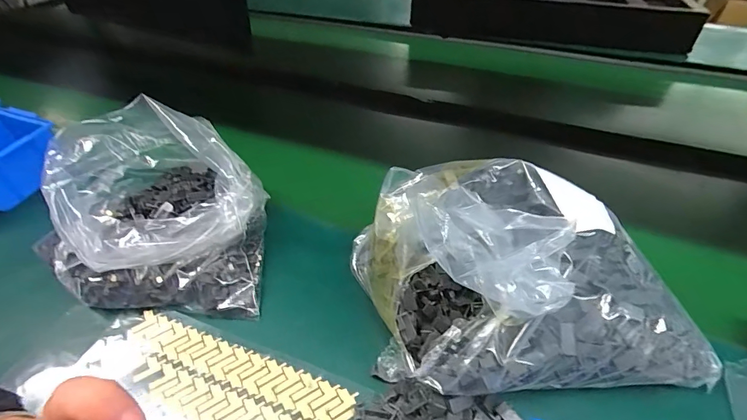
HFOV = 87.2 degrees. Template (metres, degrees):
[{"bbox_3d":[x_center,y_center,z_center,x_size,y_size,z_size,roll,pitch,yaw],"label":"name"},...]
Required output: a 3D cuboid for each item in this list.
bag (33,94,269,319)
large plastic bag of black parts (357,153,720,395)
[{"bbox_3d":[-0.208,-0.003,0.391,0.173,0.130,0.188,-5,45,-1],"label":"bag"},{"bbox_3d":[0.115,0.040,0.320,0.267,0.134,0.177,-5,45,-1],"label":"large plastic bag of black parts"}]

